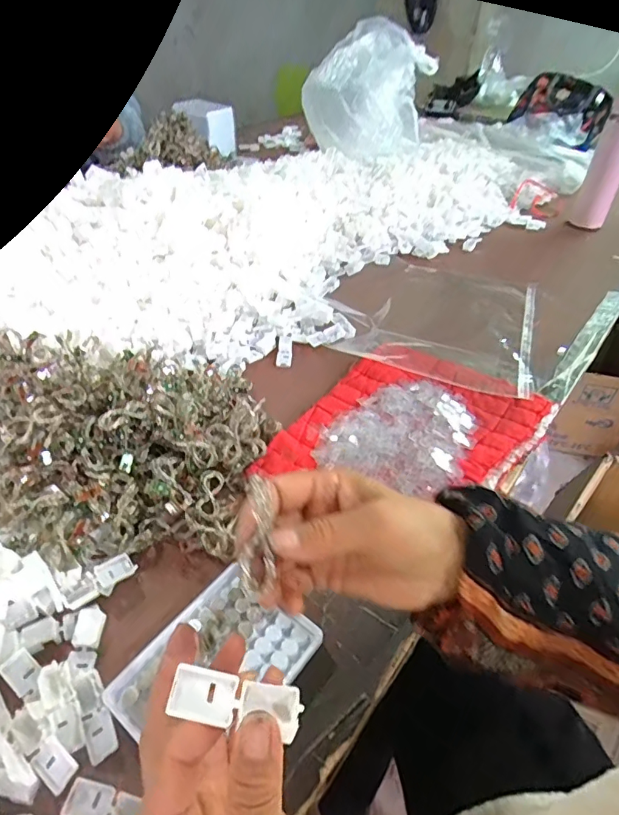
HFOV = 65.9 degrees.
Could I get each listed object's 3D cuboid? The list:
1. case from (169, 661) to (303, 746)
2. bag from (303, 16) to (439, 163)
[{"bbox_3d":[-0.031,0.126,0.204,0.053,0.014,0.021,19,40,-16],"label":"case"},{"bbox_3d":[0.123,-0.666,0.995,0.251,0.195,0.247,7,43,6],"label":"bag"}]

